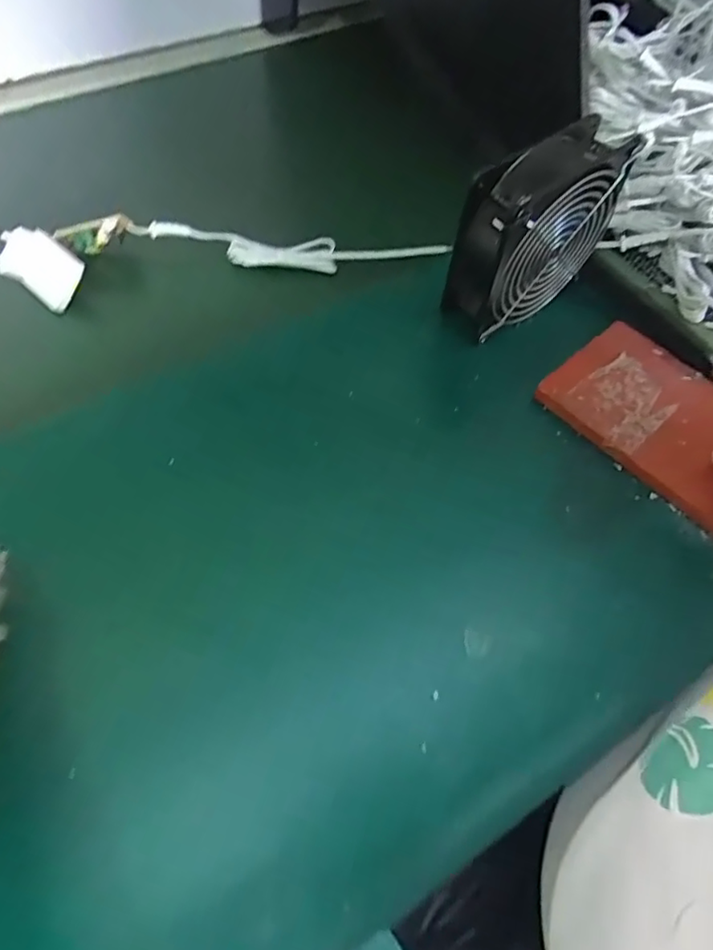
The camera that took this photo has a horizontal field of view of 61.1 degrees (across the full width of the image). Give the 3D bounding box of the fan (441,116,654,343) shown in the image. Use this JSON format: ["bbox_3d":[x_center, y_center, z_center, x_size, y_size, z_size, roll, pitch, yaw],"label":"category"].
[{"bbox_3d":[0.128,-0.174,0.433,0.127,0.112,0.048,-32,66,-20],"label":"fan"}]

